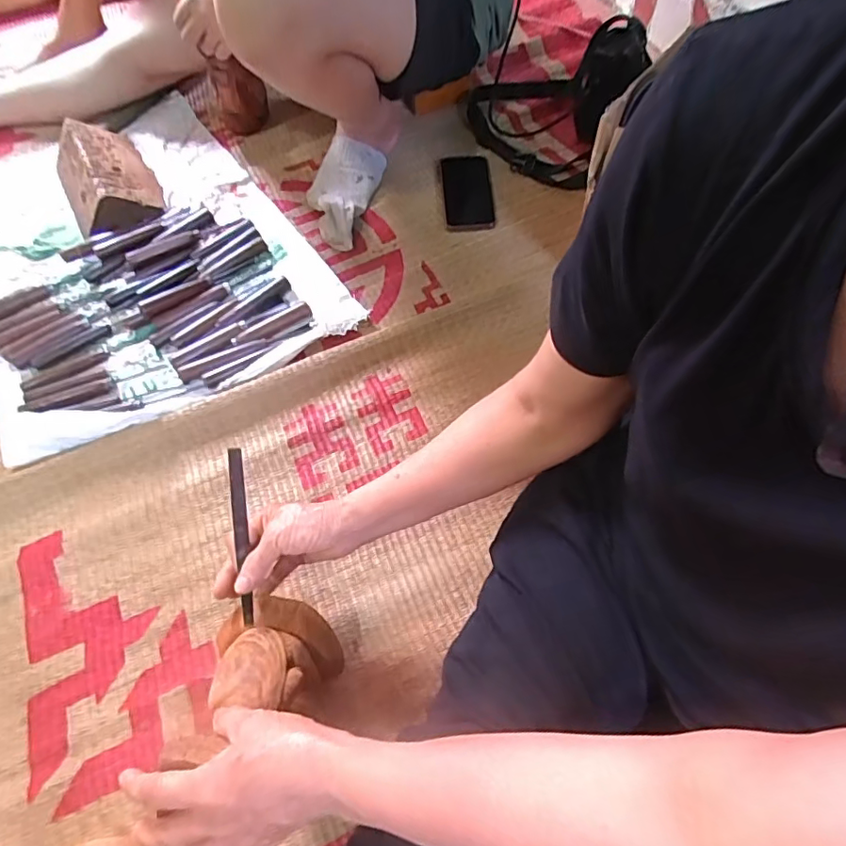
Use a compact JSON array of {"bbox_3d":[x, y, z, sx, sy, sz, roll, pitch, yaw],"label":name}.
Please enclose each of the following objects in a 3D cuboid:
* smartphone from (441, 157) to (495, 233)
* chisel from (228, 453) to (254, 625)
[{"bbox_3d":[0.072,-0.365,0.861,0.078,0.014,0.165,-3,62,0],"label":"smartphone"},{"bbox_3d":[-0.171,0.104,0.508,0.013,0.012,0.163,-8,80,-4],"label":"chisel"}]

